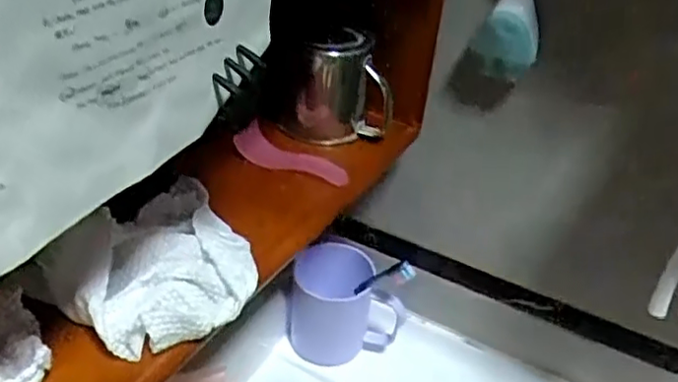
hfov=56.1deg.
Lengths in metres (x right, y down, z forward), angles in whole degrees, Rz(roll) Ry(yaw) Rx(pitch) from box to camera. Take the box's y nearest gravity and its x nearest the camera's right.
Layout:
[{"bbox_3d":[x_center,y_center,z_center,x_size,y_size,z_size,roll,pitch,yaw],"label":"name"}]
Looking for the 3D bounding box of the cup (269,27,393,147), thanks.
[{"bbox_3d":[-0.007,-0.085,0.509,0.089,0.080,0.061,-2,34,-11],"label":"cup"}]

